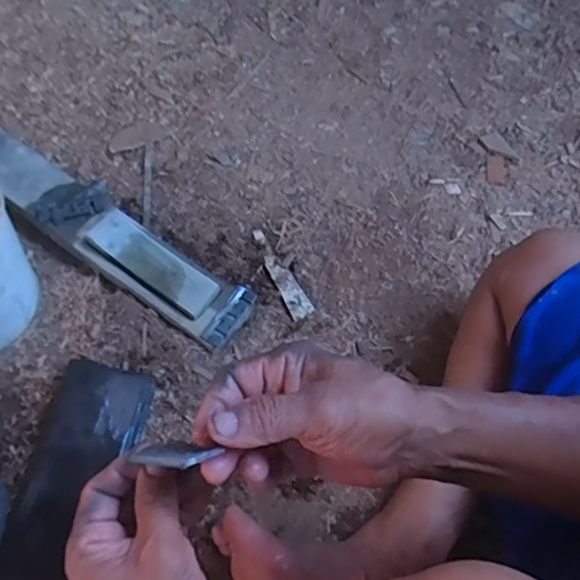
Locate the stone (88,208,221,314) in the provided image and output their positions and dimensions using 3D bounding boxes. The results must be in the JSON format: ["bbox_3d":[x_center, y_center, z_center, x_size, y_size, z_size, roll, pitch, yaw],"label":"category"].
[{"bbox_3d":[-0.170,-0.036,0.718,0.180,0.028,0.056,35,65,14],"label":"stone"}]

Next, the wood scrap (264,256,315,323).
[{"bbox_3d":[-0.001,-0.006,0.753,0.029,0.009,0.102,-22,64,-14],"label":"wood scrap"}]

